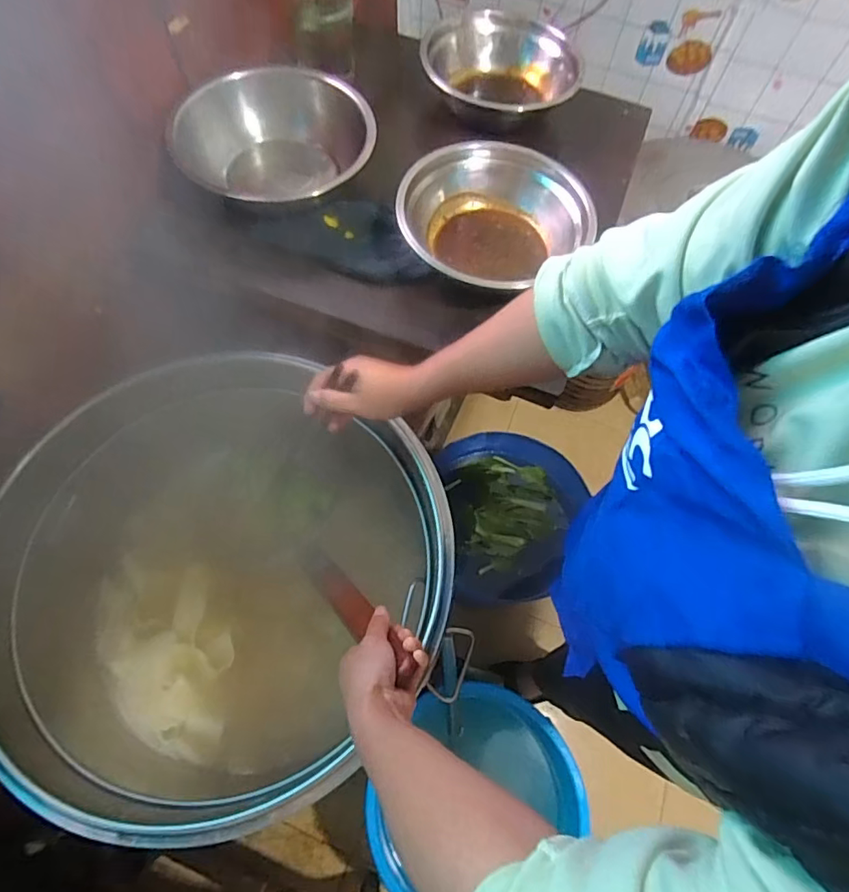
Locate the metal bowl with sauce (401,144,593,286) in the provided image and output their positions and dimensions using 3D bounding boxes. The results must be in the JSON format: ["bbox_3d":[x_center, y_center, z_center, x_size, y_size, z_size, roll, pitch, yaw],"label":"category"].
[{"bbox_3d":[0.086,-0.293,0.681,0.223,0.077,0.221,1,65,-2],"label":"metal bowl with sauce"}]

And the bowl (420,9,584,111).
[{"bbox_3d":[0.115,-0.560,0.812,0.220,0.103,0.214,1,65,-2],"label":"bowl"}]

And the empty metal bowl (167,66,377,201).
[{"bbox_3d":[-0.196,-0.403,0.703,0.247,0.084,0.219,-23,68,-13],"label":"empty metal bowl"}]

